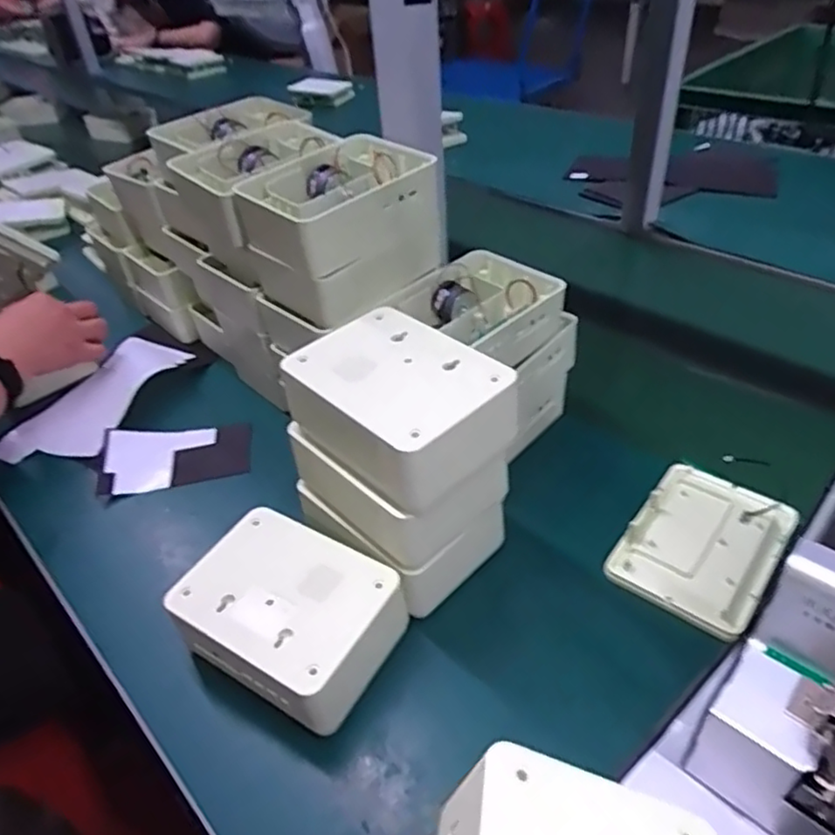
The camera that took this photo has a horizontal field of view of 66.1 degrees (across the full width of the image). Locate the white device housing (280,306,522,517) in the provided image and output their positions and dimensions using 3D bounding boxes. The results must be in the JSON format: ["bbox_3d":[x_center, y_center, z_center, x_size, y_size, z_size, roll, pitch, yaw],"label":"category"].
[{"bbox_3d":[-0.016,-0.009,0.446,0.107,0.059,0.140,-35,47,-30],"label":"white device housing"}]

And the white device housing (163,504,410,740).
[{"bbox_3d":[-0.091,0.142,0.457,0.138,0.064,0.104,18,46,27],"label":"white device housing"}]

